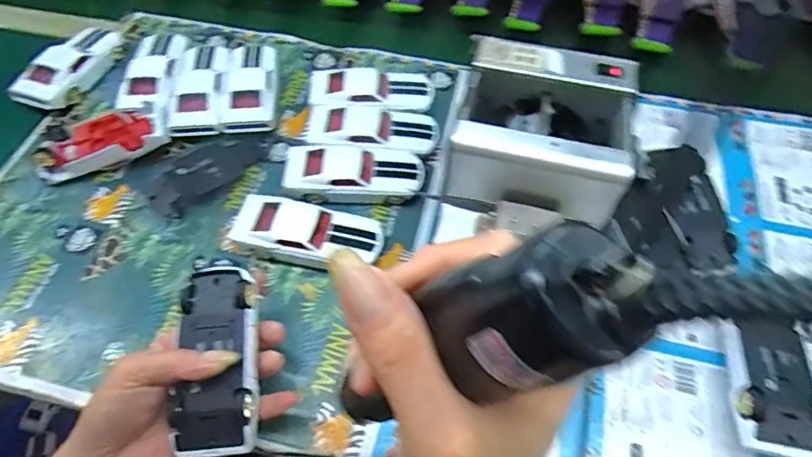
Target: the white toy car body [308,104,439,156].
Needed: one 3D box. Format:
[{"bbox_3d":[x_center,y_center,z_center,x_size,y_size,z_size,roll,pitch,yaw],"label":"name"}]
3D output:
[{"bbox_3d":[-0.034,-0.097,0.521,0.133,0.033,0.060,1,57,2],"label":"white toy car body"}]

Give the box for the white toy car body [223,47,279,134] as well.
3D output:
[{"bbox_3d":[-0.169,-0.159,0.559,0.056,0.032,0.131,-4,58,-2],"label":"white toy car body"}]

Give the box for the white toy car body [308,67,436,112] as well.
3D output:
[{"bbox_3d":[-0.038,-0.146,0.549,0.132,0.036,0.065,-4,58,-2],"label":"white toy car body"}]

